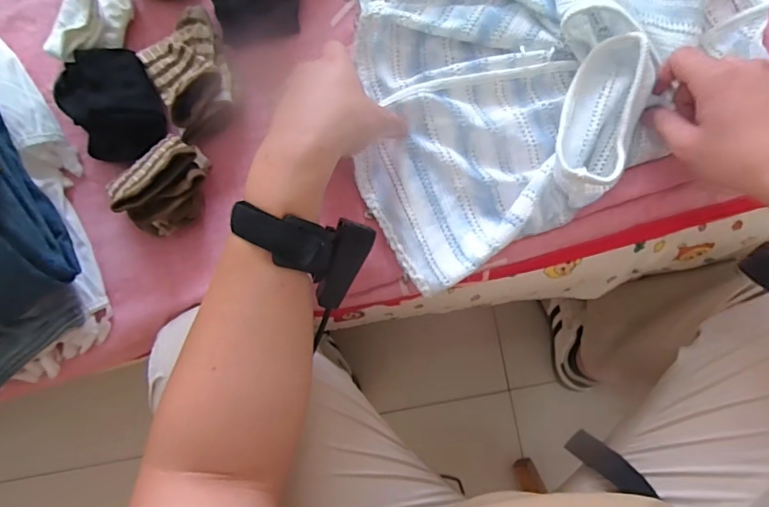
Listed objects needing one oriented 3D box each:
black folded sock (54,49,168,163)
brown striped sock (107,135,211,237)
[{"bbox_3d":[-0.263,-0.144,0.461,0.083,0.042,0.117,-25,85,-2],"label":"black folded sock"},{"bbox_3d":[-0.200,-0.060,0.433,0.072,0.065,0.089,41,86,4],"label":"brown striped sock"}]

